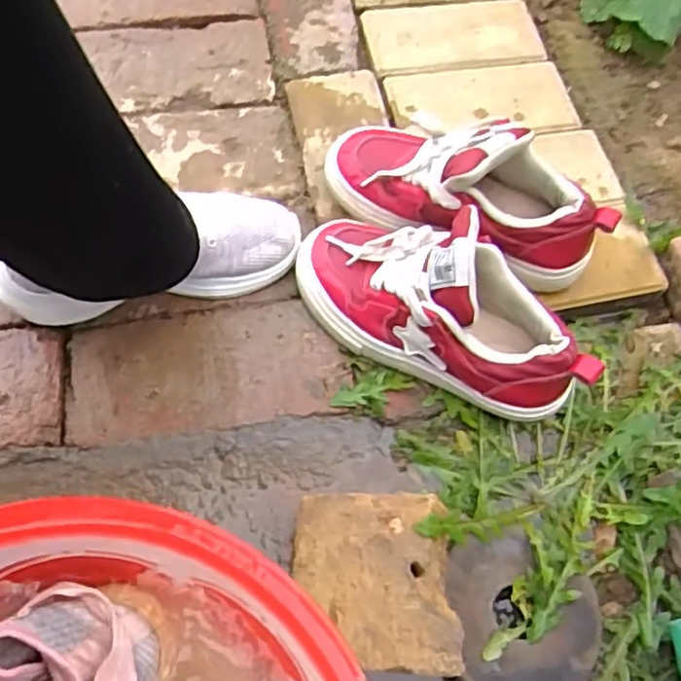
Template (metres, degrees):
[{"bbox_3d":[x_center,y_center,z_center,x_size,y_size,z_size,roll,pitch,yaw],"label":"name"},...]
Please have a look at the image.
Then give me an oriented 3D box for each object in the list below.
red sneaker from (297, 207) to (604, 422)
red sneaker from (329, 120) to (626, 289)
[{"bbox_3d":[0.075,-0.030,0.532,0.254,0.123,0.093,30,67,9],"label":"red sneaker"},{"bbox_3d":[0.104,-0.135,0.580,0.251,0.120,0.098,25,66,6],"label":"red sneaker"}]

